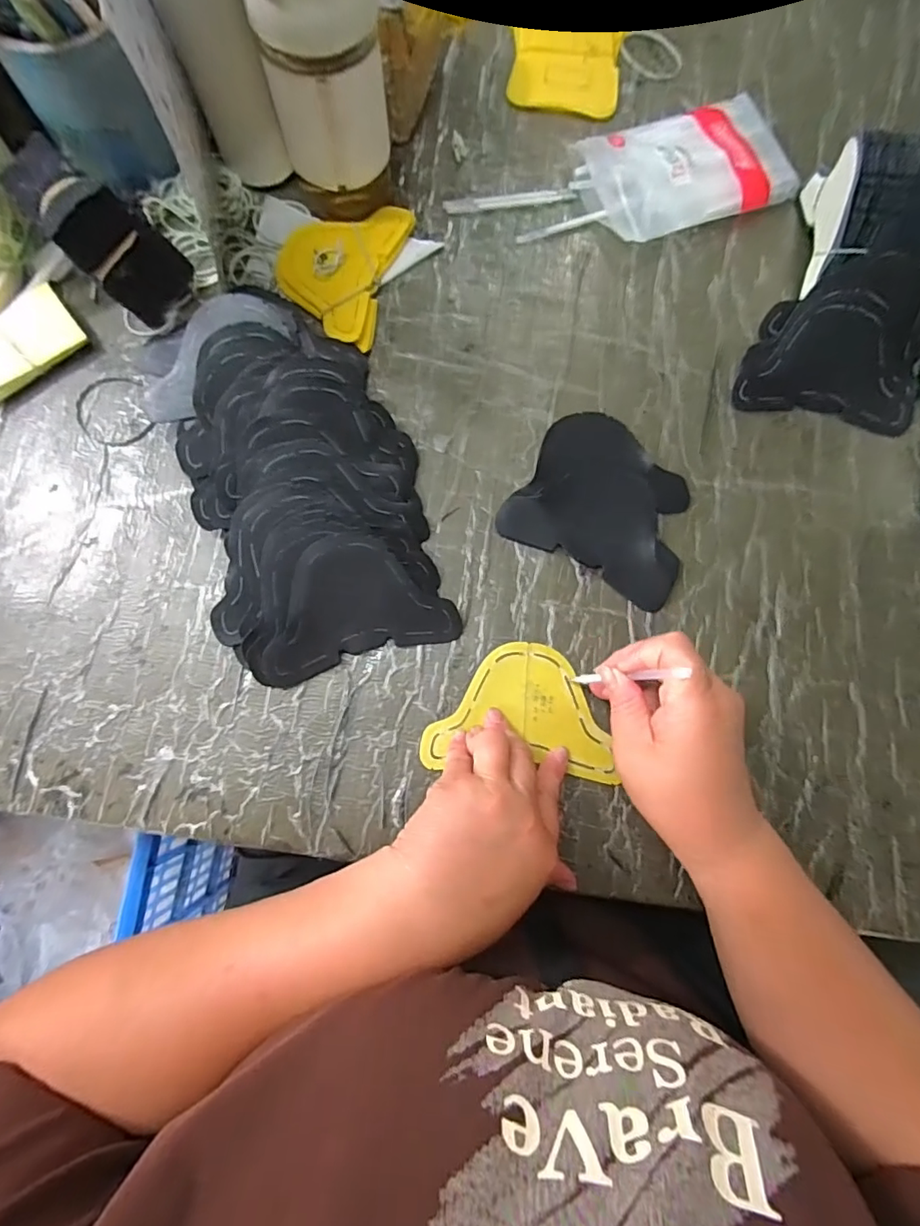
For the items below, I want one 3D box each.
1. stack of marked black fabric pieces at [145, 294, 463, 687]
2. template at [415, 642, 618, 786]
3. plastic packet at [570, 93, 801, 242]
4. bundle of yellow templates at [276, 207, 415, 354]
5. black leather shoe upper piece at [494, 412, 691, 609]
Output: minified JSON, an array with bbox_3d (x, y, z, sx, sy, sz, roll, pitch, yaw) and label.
[{"bbox_3d":[-0.116,-0.094,0.376,0.160,0.047,0.270,-21,79,-5],"label":"stack of marked black fabric pieces"},{"bbox_3d":[0.041,0.065,0.361,0.124,0.004,0.086,5,78,0],"label":"template"},{"bbox_3d":[0.195,-0.386,0.456,0.173,0.030,0.110,-22,79,-5],"label":"plastic packet"},{"bbox_3d":[-0.102,-0.287,0.436,0.091,0.018,0.132,16,78,3],"label":"bundle of yellow templates"},{"bbox_3d":[0.114,-0.084,0.397,0.132,0.010,0.119,29,79,5],"label":"black leather shoe upper piece"}]

